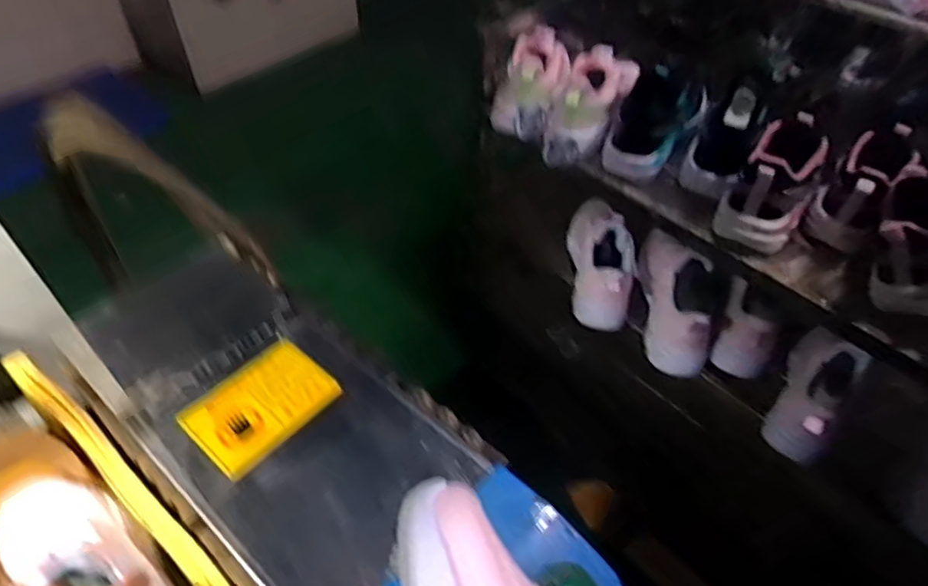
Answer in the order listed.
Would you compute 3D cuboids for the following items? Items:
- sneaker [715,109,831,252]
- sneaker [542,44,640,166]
[{"bbox_3d":[0.405,-0.161,0.734,0.085,0.134,0.239,32,53,24],"label":"sneaker"},{"bbox_3d":[0.164,-0.265,0.808,0.082,0.080,0.178,29,86,22],"label":"sneaker"}]

